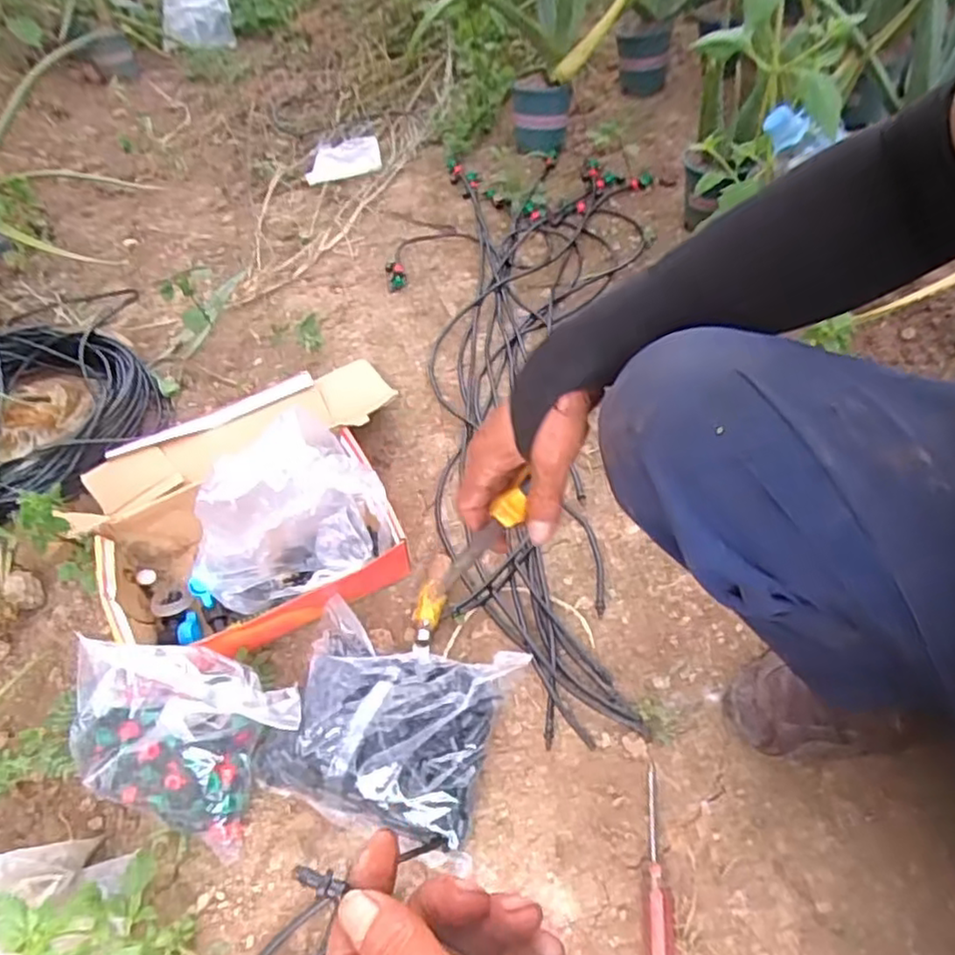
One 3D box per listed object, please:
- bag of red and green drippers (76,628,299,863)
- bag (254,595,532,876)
[{"bbox_3d":[-0.262,0.228,0.607,0.197,0.137,0.134,14,51,20],"label":"bag of red and green drippers"},{"bbox_3d":[-0.078,0.223,0.625,0.203,0.076,0.182,14,52,19],"label":"bag"}]

